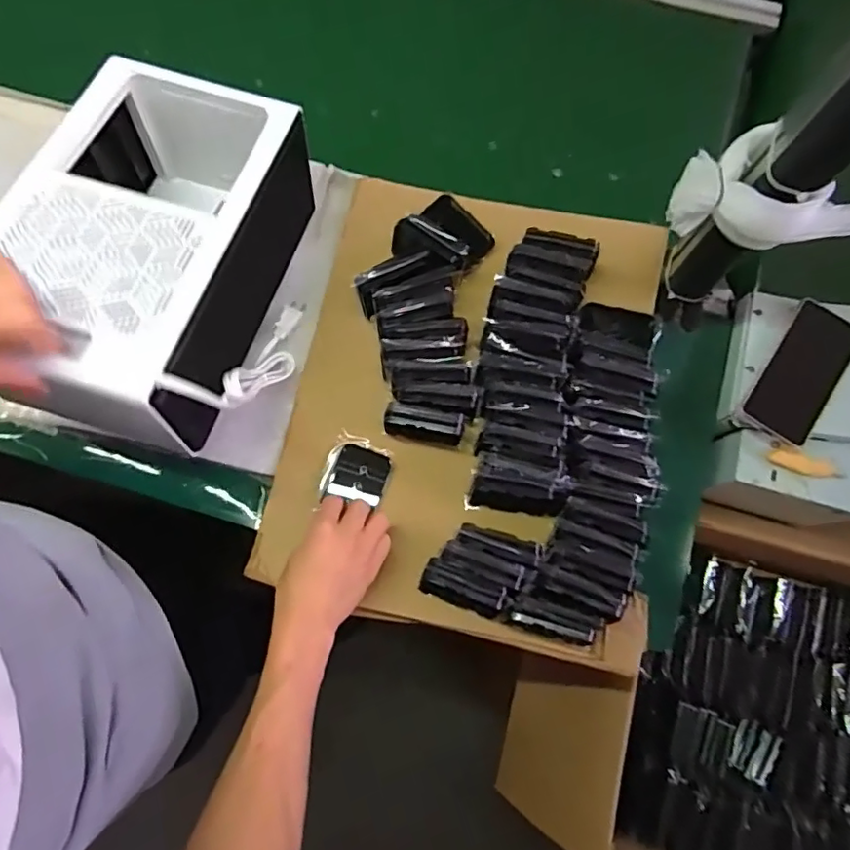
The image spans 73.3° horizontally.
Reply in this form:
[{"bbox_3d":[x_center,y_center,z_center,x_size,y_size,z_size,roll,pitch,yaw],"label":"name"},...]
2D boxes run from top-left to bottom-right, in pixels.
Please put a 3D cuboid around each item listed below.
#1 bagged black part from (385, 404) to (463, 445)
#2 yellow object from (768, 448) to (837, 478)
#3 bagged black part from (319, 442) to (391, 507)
[{"bbox_3d":[-0.001,0.001,0.610,0.078,0.057,0.024,8,78,1],"label":"bagged black part"},{"bbox_3d":[0.416,0.043,0.626,0.073,0.007,0.022,11,78,2],"label":"yellow object"},{"bbox_3d":[-0.073,0.051,0.622,0.069,0.015,0.062,13,78,2],"label":"bagged black part"}]

